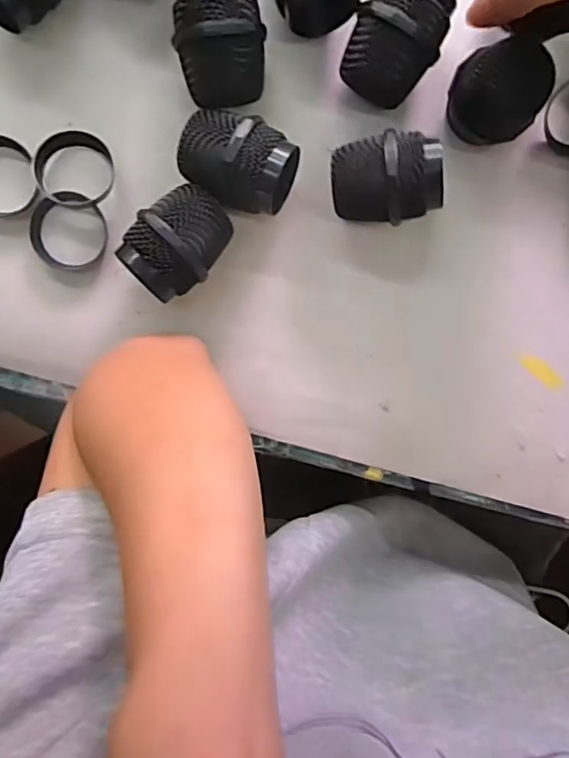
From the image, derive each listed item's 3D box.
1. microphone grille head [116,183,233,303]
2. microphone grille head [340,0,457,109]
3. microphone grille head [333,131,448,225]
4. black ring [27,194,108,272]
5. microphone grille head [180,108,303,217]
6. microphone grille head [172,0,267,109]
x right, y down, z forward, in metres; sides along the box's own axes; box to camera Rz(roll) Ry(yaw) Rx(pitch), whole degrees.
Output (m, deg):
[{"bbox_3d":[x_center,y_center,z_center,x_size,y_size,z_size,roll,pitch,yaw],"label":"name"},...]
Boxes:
[{"bbox_3d":[-0.058,-0.076,0.324,0.059,0.049,0.044,-42,97,3],"label":"microphone grille head"},{"bbox_3d":[0.059,-0.181,0.312,0.045,0.049,0.056,23,96,-6],"label":"microphone grille head"},{"bbox_3d":[0.055,-0.109,0.320,0.057,0.042,0.045,-17,98,-1],"label":"microphone grille head"},{"bbox_3d":[-0.126,-0.084,0.338,0.043,0.012,0.039,12,97,-4],"label":"black ring"},{"bbox_3d":[-0.025,-0.118,0.318,0.061,0.047,0.046,34,95,-6],"label":"microphone grille head"},{"bbox_3d":[-0.034,-0.178,0.312,0.044,0.046,0.058,-8,98,-2],"label":"microphone grille head"}]

